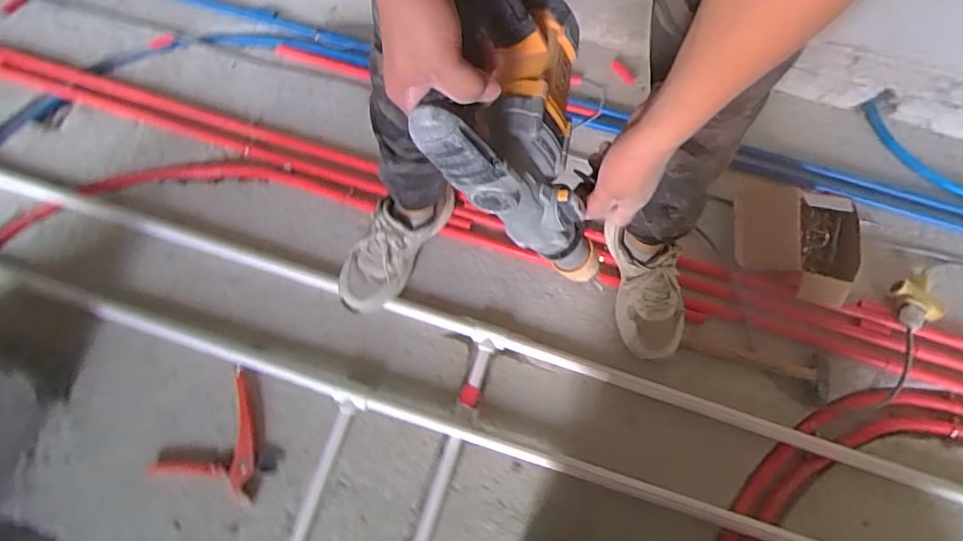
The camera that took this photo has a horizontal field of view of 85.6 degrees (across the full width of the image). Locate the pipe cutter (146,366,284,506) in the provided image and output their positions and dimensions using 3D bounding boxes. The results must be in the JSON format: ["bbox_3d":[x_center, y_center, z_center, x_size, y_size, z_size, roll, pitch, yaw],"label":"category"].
[{"bbox_3d":[-0.409,0.287,0.843,0.173,0.035,0.200,34,68,15],"label":"pipe cutter"}]

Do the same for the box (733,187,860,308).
[{"bbox_3d":[0.597,-0.053,0.989,0.218,0.063,0.246,7,63,3],"label":"box"}]

